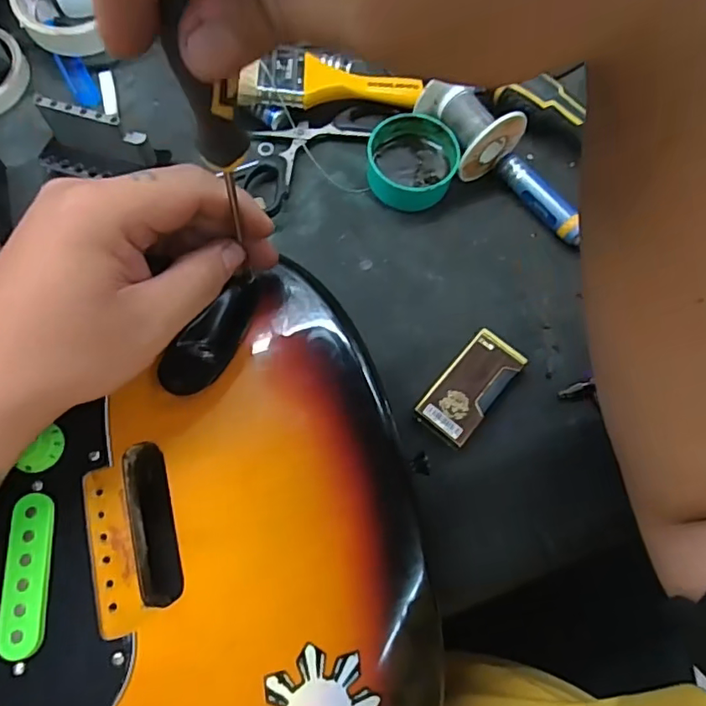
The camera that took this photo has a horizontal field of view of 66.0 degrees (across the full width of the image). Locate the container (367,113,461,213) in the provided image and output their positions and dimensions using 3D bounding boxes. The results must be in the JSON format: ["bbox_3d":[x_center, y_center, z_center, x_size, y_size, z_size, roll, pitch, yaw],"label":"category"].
[{"bbox_3d":[0.041,-0.130,0.374,0.058,0.030,0.058,0,71,-1],"label":"container"}]

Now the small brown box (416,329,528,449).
[{"bbox_3d":[0.070,0.021,0.325,0.033,0.013,0.068,39,74,12],"label":"small brown box"}]

